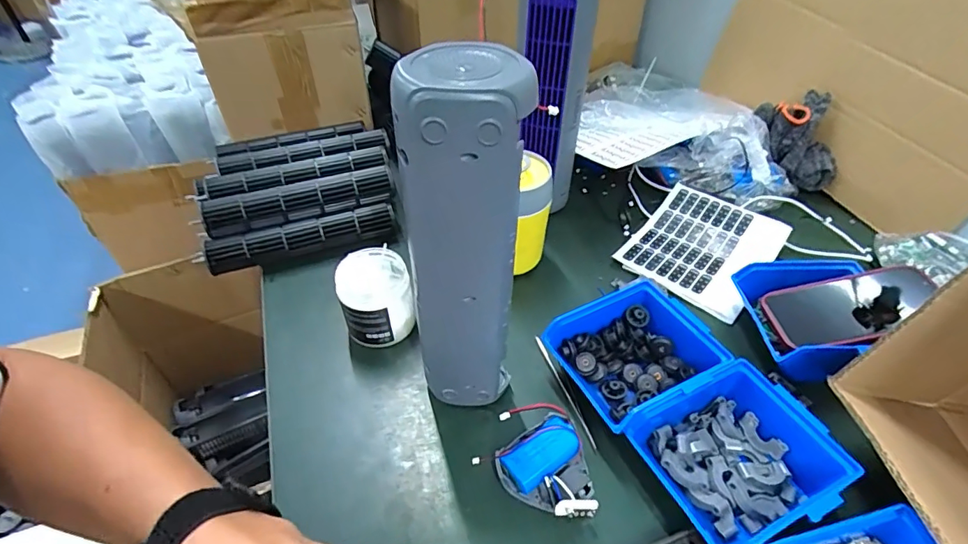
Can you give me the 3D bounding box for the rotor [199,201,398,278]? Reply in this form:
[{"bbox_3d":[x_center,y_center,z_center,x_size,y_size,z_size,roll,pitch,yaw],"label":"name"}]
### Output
[{"bbox_3d":[-0.229,-0.045,0.609,0.229,0.039,0.036,-13,46,-13],"label":"rotor"}]

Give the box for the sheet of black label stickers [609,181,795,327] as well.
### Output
[{"bbox_3d":[0.280,-0.035,0.614,0.154,0.014,0.184,32,53,28],"label":"sheet of black label stickers"}]

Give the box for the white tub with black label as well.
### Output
[{"bbox_3d":[-0.113,0.031,0.510,0.071,0.092,0.071,0,45,0],"label":"white tub with black label"}]

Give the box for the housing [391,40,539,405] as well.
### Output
[{"bbox_3d":[-0.015,0.001,0.377,0.083,0.316,0.077,8,48,8],"label":"housing"}]

